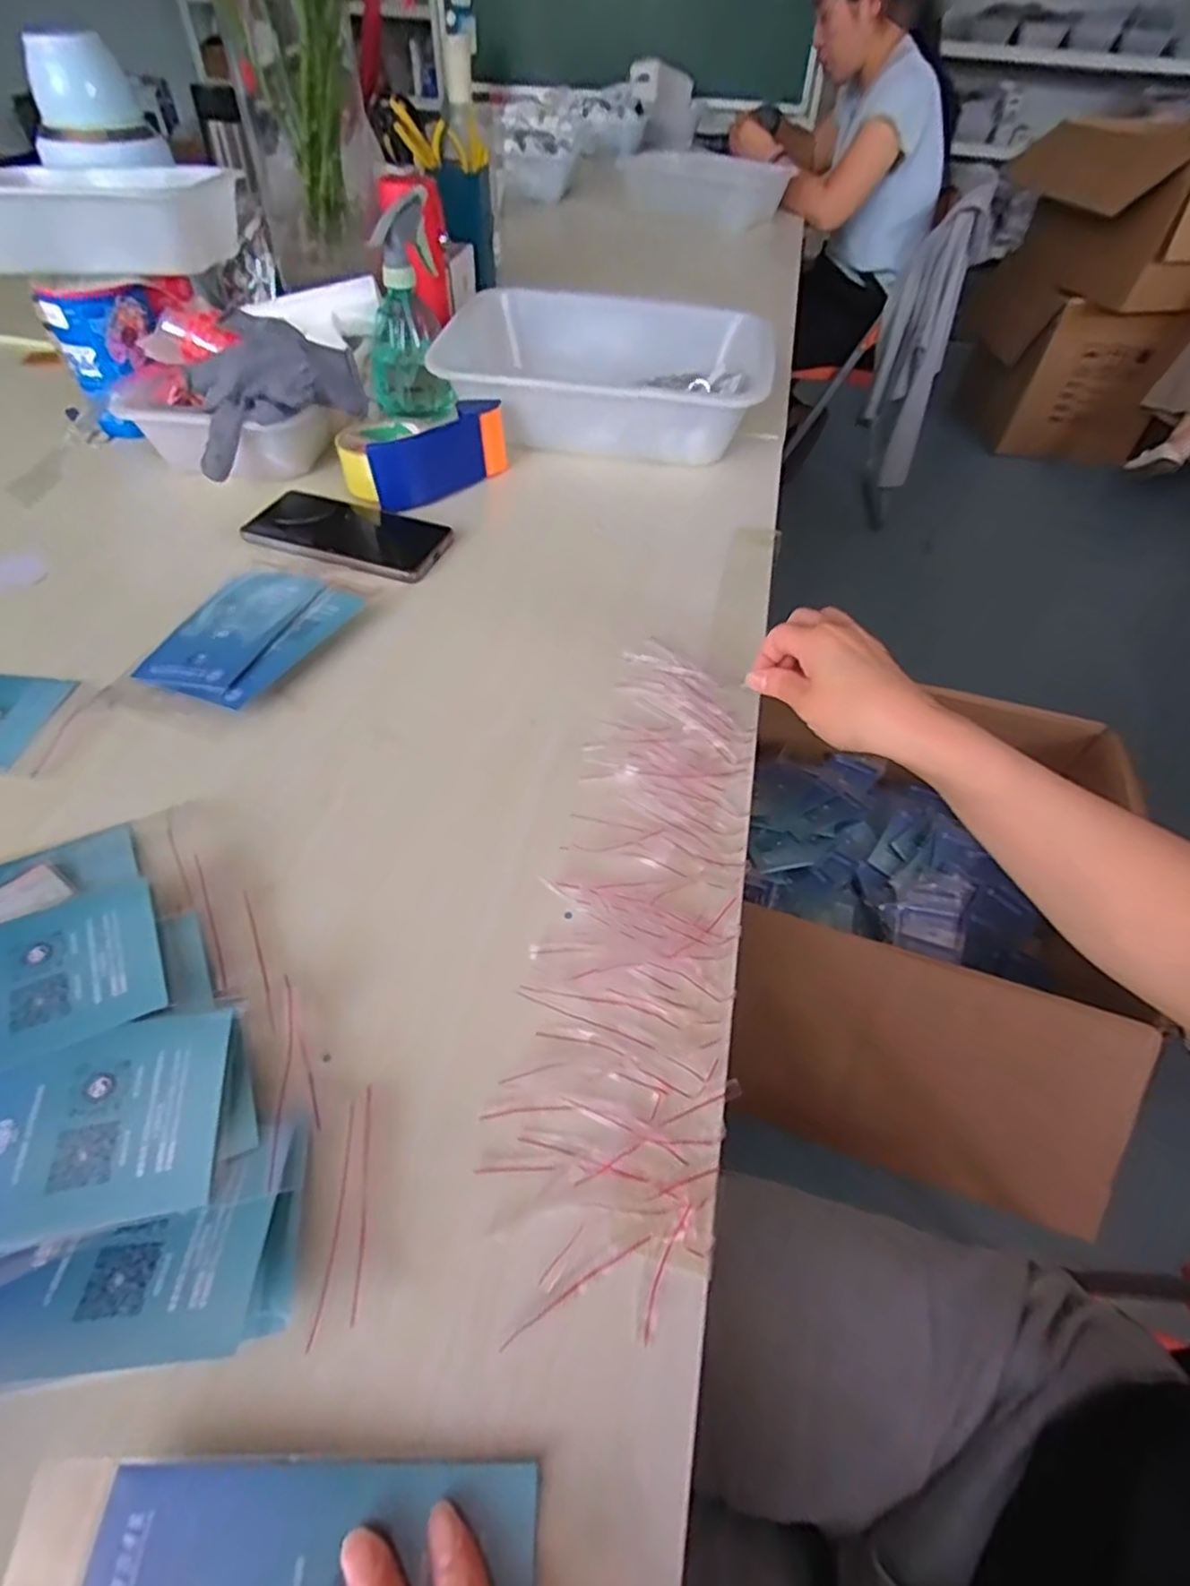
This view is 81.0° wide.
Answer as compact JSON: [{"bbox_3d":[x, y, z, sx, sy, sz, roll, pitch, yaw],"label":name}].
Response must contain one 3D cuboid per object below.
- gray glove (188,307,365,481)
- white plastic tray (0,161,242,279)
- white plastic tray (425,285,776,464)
[{"bbox_3d":[-0.296,-0.369,0.639,0.160,0.082,0.101,-25,56,-23],"label":"gray glove"},{"bbox_3d":[-0.474,-0.565,0.676,0.236,0.063,0.180,1,50,-3],"label":"white plastic tray"},{"bbox_3d":[0.012,-0.446,0.749,0.331,0.080,0.233,12,50,6],"label":"white plastic tray"}]

